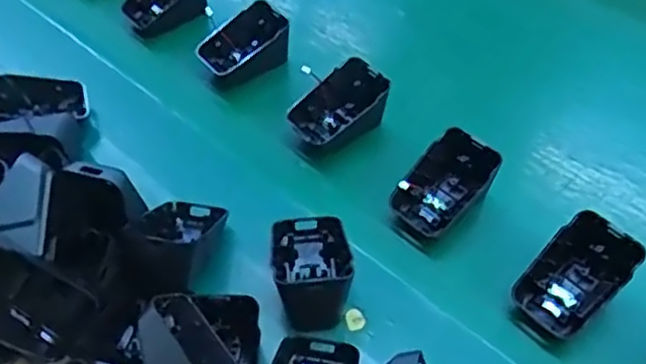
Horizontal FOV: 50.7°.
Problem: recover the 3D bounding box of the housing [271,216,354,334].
[{"bbox_3d":[-0.007,0.053,0.394,0.043,0.038,0.075,-5,30,-5],"label":"housing"}]

